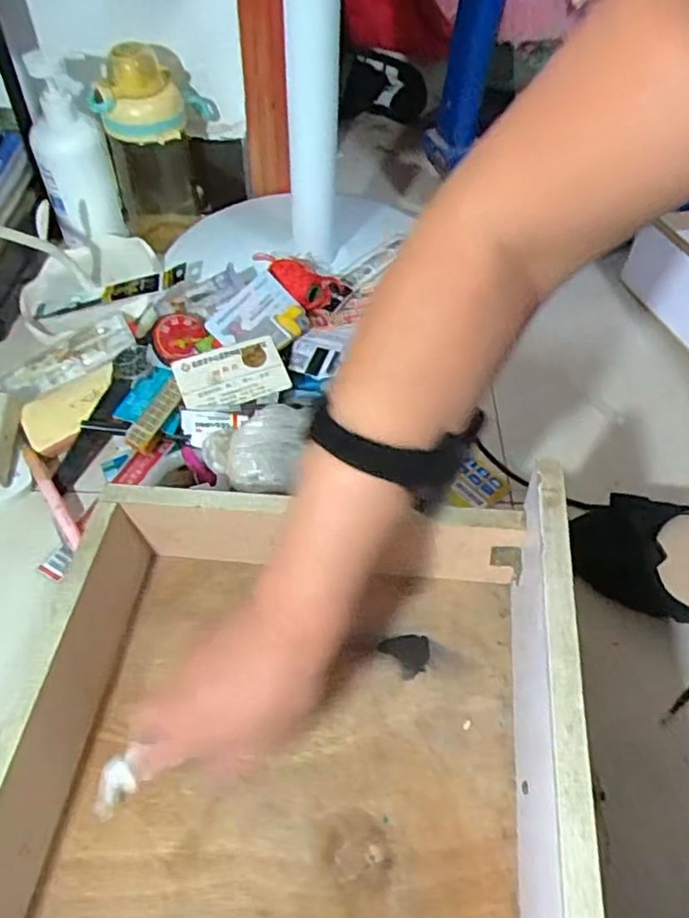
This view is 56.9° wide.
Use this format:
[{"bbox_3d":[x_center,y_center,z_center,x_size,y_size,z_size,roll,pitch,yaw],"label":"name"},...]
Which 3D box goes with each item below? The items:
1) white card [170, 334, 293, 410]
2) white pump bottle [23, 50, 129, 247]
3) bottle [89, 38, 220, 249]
[{"bbox_3d":[-0.095,-0.072,0.539,0.089,0.005,0.054,-19,74,-16],"label":"white card"},{"bbox_3d":[-0.285,-0.322,0.673,0.073,0.172,0.082,-13,31,-12],"label":"white pump bottle"},{"bbox_3d":[-0.193,-0.326,0.691,0.116,0.210,0.093,-9,54,-9],"label":"bottle"}]

